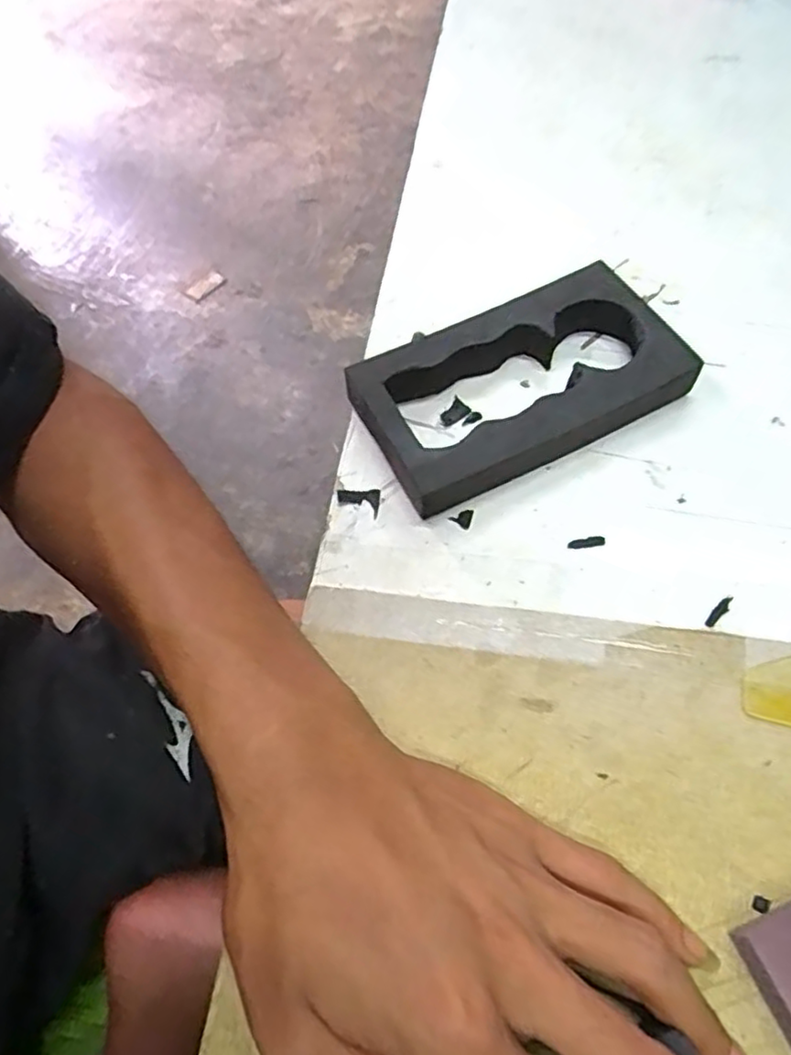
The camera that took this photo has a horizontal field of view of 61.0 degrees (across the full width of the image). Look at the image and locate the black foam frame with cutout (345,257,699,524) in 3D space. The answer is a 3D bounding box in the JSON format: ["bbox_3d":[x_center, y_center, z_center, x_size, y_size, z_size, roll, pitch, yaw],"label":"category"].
[{"bbox_3d":[0.058,-0.068,0.316,0.143,0.028,0.082,-23,62,-8],"label":"black foam frame with cutout"}]

